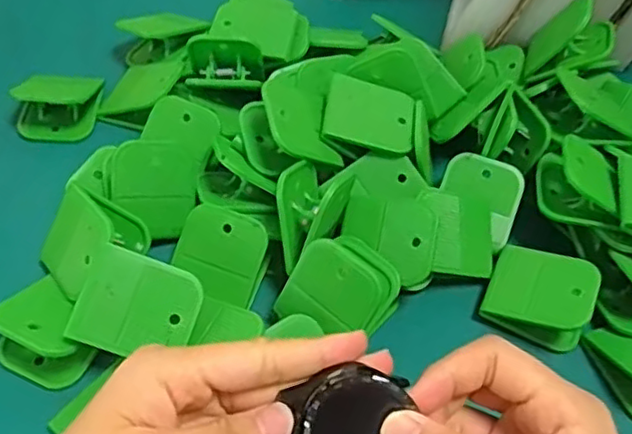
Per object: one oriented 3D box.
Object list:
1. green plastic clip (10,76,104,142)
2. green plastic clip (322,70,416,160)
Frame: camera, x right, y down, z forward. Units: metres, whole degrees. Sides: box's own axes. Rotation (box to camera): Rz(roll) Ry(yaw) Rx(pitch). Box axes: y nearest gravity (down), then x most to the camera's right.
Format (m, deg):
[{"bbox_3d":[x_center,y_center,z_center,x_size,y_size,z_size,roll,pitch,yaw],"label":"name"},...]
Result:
[{"bbox_3d":[-0.166,-0.073,0.421,0.054,0.034,0.032,-14,56,-14],"label":"green plastic clip"},{"bbox_3d":[0.031,-0.057,0.380,0.052,0.007,0.046,17,71,-6],"label":"green plastic clip"}]

